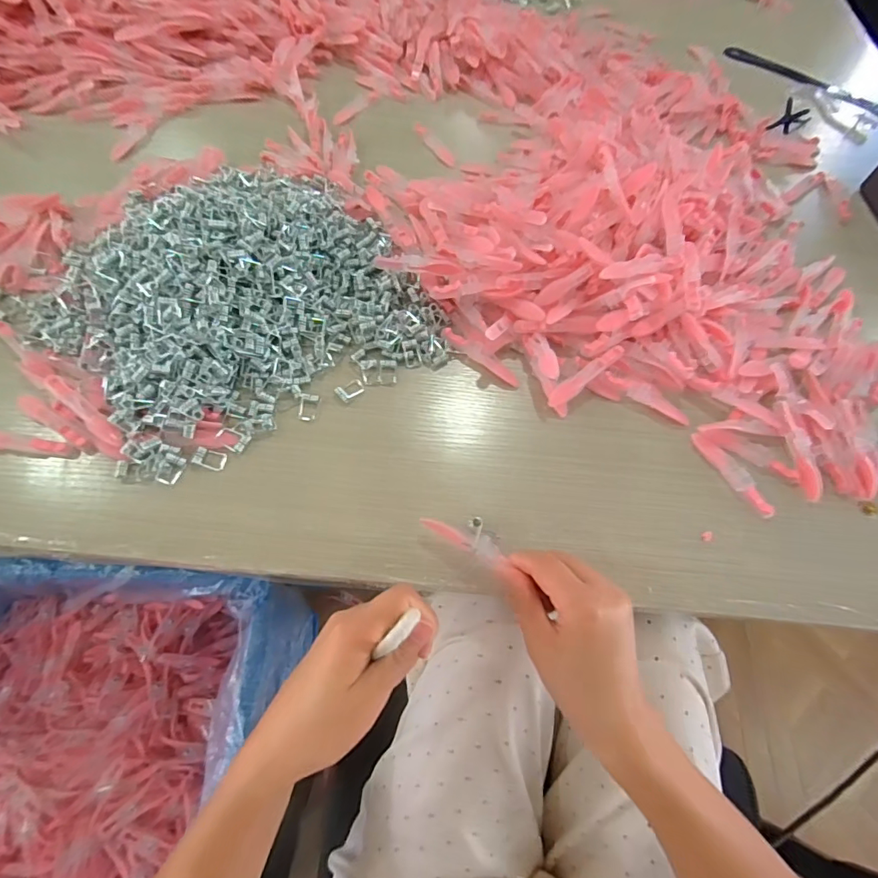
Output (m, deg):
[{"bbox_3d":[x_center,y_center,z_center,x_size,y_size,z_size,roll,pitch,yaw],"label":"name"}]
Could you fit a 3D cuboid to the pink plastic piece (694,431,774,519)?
[{"bbox_3d":[0.225,0.025,0.363,0.017,0.008,0.076,-30,69,-16],"label":"pink plastic piece"}]

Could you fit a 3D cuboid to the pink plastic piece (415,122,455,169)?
[{"bbox_3d":[-0.004,-0.330,0.536,0.015,0.004,0.069,-37,77,1],"label":"pink plastic piece"}]

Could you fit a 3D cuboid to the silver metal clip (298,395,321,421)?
[{"bbox_3d":[-0.105,-0.026,0.384,0.015,0.004,0.022,4,64,-1],"label":"silver metal clip"}]

